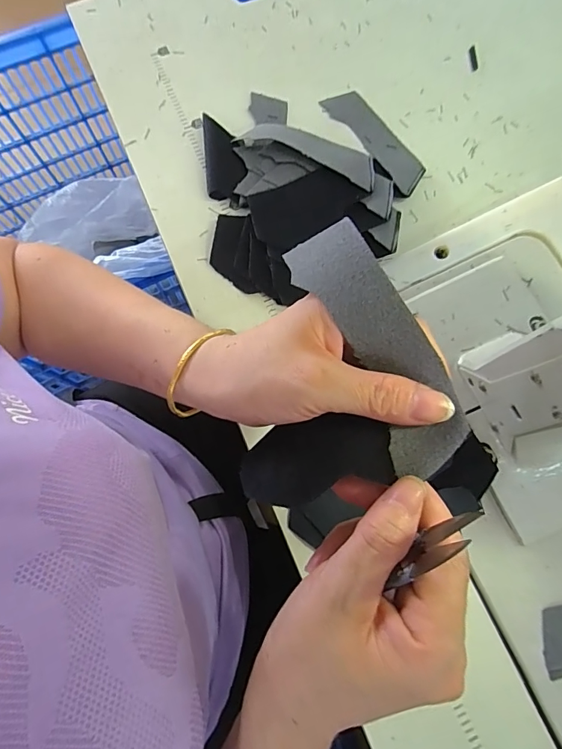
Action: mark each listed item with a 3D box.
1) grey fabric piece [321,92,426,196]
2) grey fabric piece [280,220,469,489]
[{"bbox_3d":[0.089,-0.221,0.397,0.038,0.009,0.129,-29,78,-7],"label":"grey fabric piece"},{"bbox_3d":[0.044,-0.015,0.193,0.038,0.015,0.118,-30,84,22],"label":"grey fabric piece"}]

